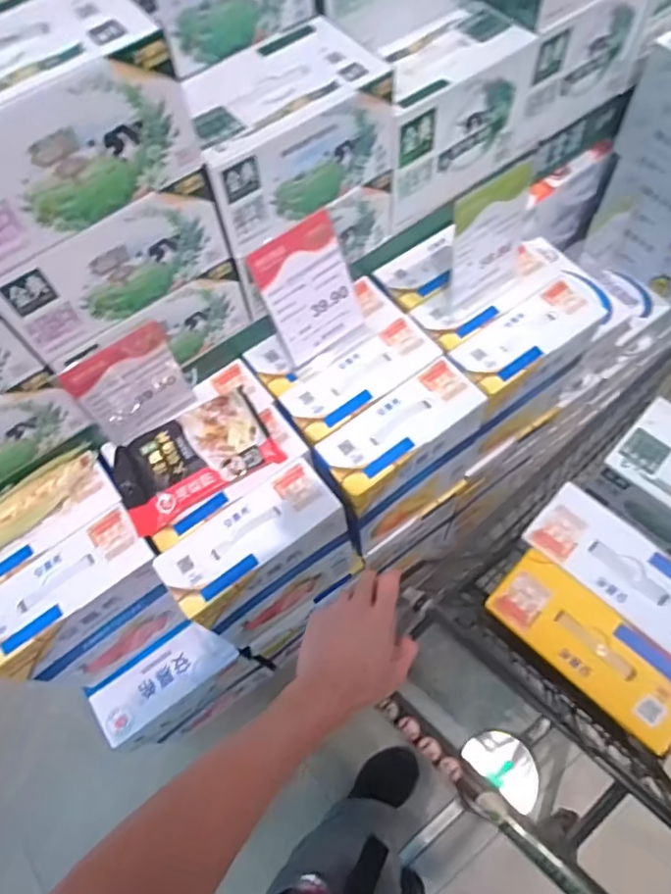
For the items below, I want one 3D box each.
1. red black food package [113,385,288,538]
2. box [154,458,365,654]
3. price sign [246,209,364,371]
[{"bbox_3d":[-0.228,0.011,0.933,0.245,0.043,0.166,-28,63,-11],"label":"red black food package"},{"bbox_3d":[-0.115,0.206,1.031,0.279,0.344,0.107,-34,64,-14],"label":"box"},{"bbox_3d":[-0.041,-0.246,0.948,0.149,0.208,0.010,-34,41,-12],"label":"price sign"}]

